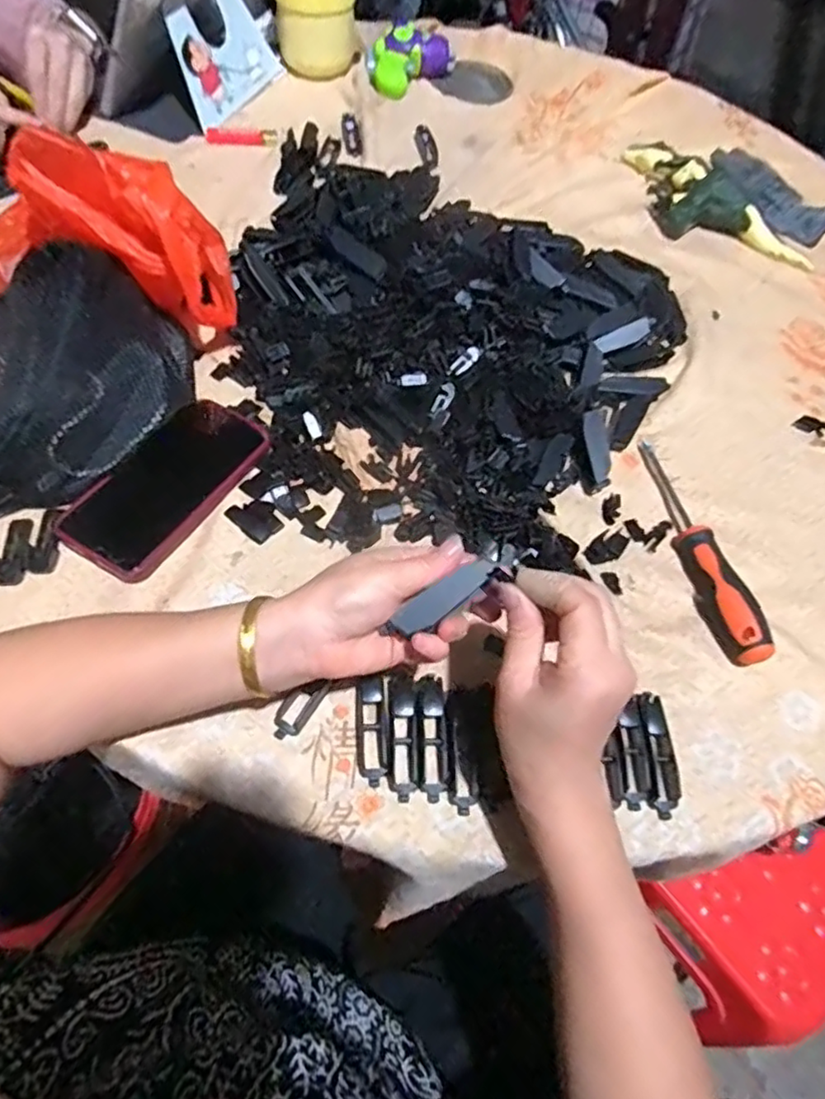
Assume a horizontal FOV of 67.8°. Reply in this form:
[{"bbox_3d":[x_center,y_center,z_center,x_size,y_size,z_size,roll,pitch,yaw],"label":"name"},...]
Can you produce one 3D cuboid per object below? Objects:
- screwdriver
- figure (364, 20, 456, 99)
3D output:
[{"bbox_3d":[0.221,-0.008,0.479,0.026,0.030,0.203,-7,61,-9],"label":"screwdriver"},{"bbox_3d":[-0.008,-0.664,0.829,0.069,0.043,0.124,42,66,18],"label":"figure"}]

